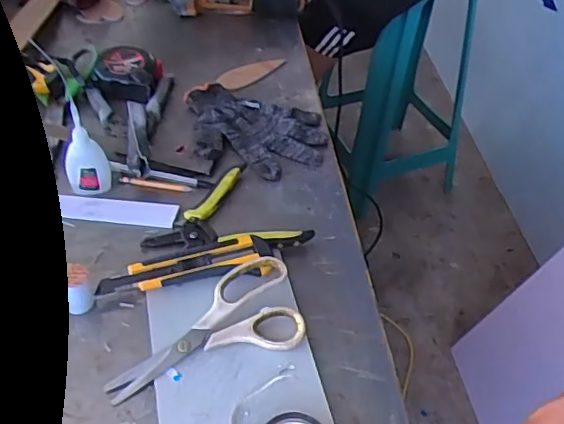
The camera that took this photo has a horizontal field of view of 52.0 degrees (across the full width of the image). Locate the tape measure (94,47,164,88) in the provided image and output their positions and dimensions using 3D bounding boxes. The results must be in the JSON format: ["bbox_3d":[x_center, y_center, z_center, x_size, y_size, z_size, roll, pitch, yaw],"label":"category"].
[{"bbox_3d":[-0.203,-0.187,0.779,0.085,0.042,0.074,21,58,7],"label":"tape measure"}]

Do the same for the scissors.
[{"bbox_3d":[-0.072,0.100,0.520,0.174,0.029,0.086,-13,47,-15],"label":"scissors"}]

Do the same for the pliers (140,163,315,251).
[{"bbox_3d":[-0.067,0.012,0.615,0.152,0.019,0.136,-27,52,-26],"label":"pliers"}]

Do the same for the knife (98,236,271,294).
[{"bbox_3d":[-0.094,0.055,0.566,0.166,0.025,0.033,-12,47,-15],"label":"knife"}]

